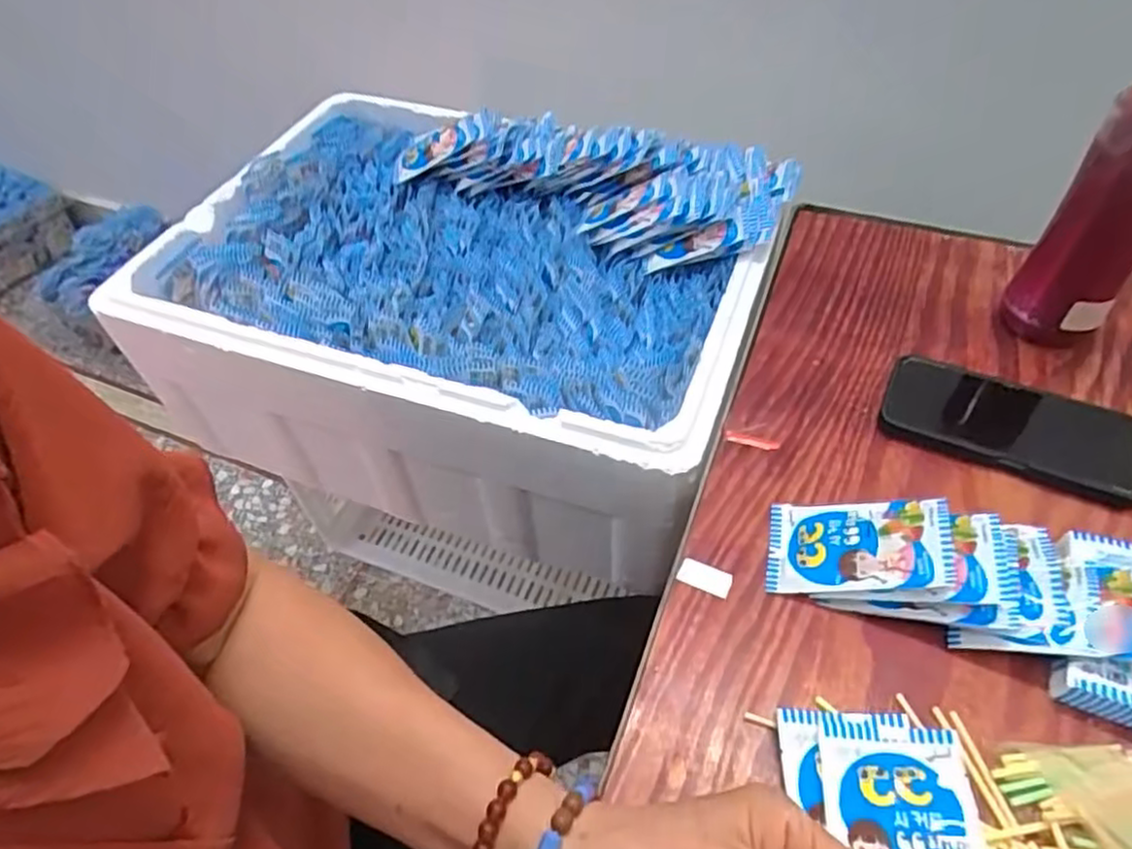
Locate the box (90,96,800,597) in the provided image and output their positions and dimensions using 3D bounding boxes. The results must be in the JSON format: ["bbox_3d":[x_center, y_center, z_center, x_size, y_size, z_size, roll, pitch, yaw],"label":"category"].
[{"bbox_3d":[-0.092,-0.126,0.711,0.540,0.224,0.390,16,52,15],"label":"box"}]

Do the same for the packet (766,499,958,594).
[{"bbox_3d":[0.178,0.072,0.421,0.103,0.012,0.066,-10,43,29],"label":"packet"}]

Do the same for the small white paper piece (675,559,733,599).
[{"bbox_3d":[0.088,0.096,0.431,0.033,0.004,0.017,15,52,16],"label":"small white paper piece"}]

